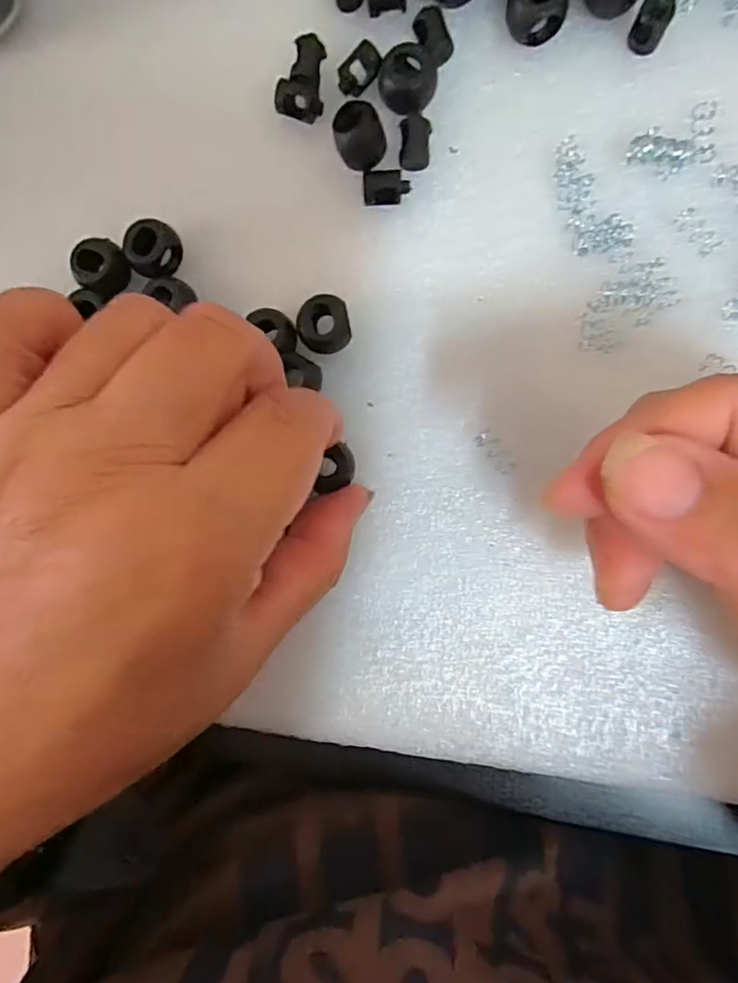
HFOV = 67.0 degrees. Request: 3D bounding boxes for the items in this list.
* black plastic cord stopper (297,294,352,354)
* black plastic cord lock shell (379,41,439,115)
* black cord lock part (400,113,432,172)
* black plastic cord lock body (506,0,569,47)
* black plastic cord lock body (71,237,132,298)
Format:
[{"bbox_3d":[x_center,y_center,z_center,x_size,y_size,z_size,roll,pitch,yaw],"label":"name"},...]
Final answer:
[{"bbox_3d":[-0.014,-0.053,0.178,0.015,0.013,0.016,0,93,7],"label":"black plastic cord stopper"},{"bbox_3d":[0.012,-0.126,0.171,0.017,0.012,0.015,-8,92,6],"label":"black plastic cord lock shell"},{"bbox_3d":[0.015,-0.108,0.175,0.009,0.008,0.014,4,93,5],"label":"black cord lock part"},{"bbox_3d":[0.050,-0.144,0.167,0.016,0.014,0.013,27,95,4],"label":"black plastic cord lock body"},{"bbox_3d":[-0.088,-0.074,0.183,0.015,0.010,0.016,0,93,5],"label":"black plastic cord lock body"}]

